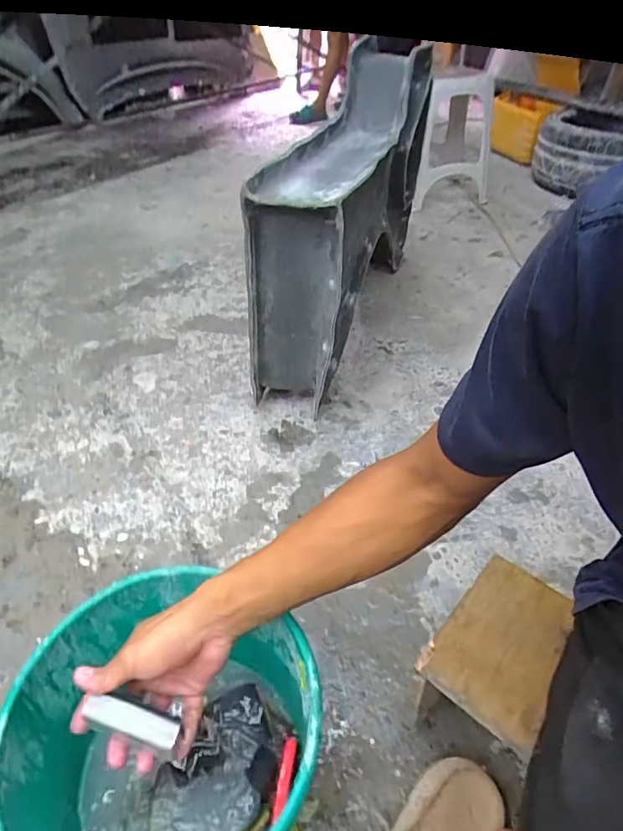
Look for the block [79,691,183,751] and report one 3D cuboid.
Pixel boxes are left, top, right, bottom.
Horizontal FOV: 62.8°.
[{"bbox_3d":[-0.152,0.261,0.440,0.077,0.013,0.027,18,41,1],"label":"block"}]

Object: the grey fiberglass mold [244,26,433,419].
[{"bbox_3d":[0.104,-0.481,1.192,0.191,0.551,0.782,13,43,16],"label":"grey fiberglass mold"}]

